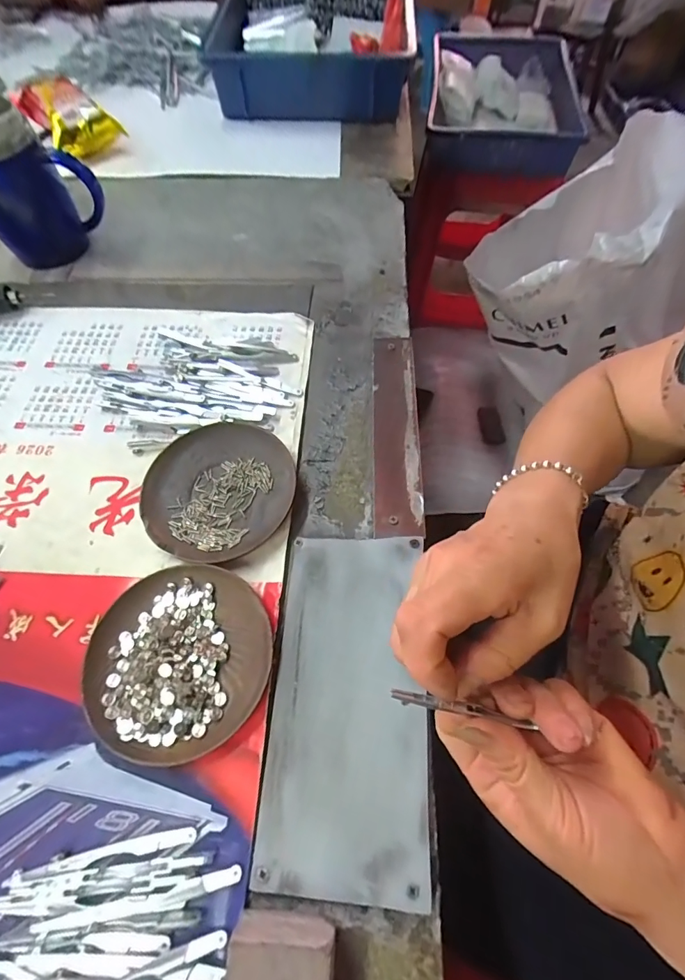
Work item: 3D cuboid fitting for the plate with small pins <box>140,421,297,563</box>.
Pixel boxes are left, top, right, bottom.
[{"bbox_3d":[-0.097,0.000,0.331,0.112,0.016,0.114,-1,62,1],"label":"plate with small pins"}]

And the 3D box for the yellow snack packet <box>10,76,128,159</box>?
[{"bbox_3d":[-0.375,-0.510,0.580,0.089,0.054,0.137,-37,67,-17],"label":"yellow snack packet"}]

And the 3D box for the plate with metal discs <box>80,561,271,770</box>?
[{"bbox_3d":[-0.105,0.107,0.274,0.116,0.017,0.112,-1,62,1],"label":"plate with metal discs"}]

